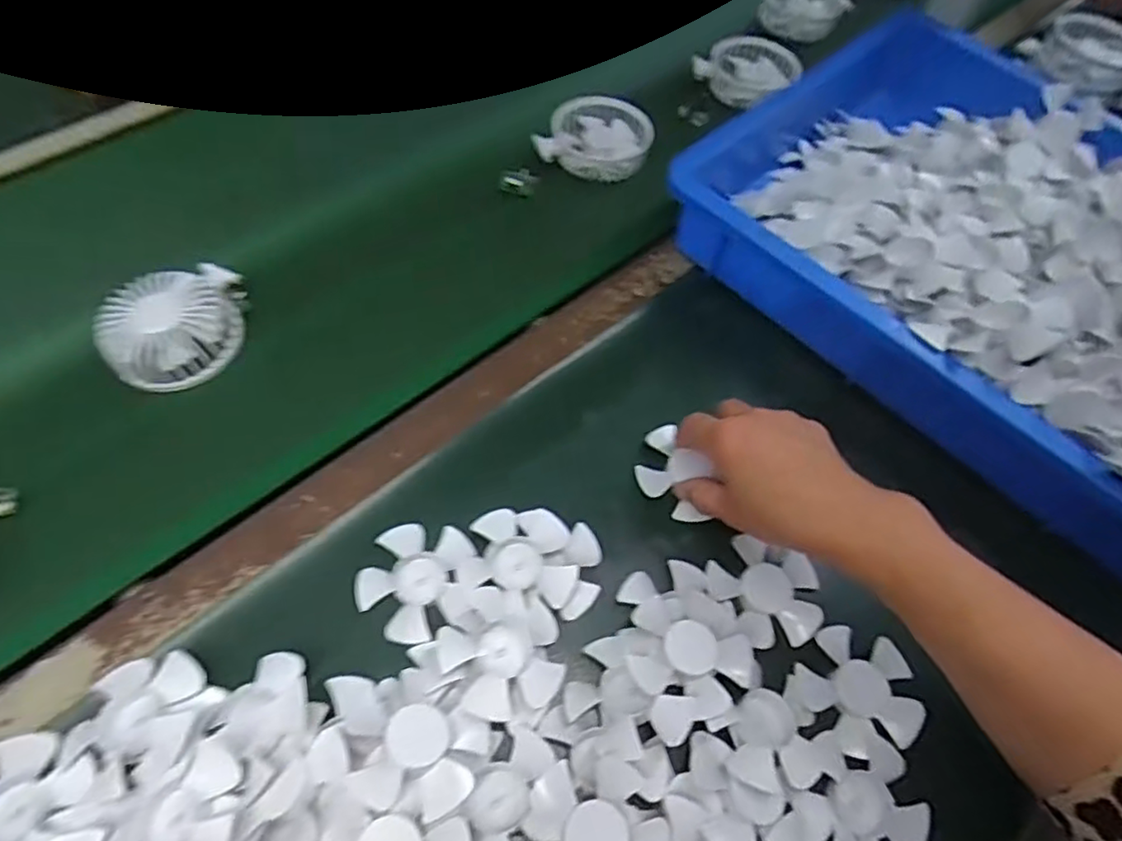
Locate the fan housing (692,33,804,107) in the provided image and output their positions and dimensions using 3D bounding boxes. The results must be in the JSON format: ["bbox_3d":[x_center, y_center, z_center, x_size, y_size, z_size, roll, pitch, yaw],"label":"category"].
[{"bbox_3d":[0.199,-0.371,0.681,0.110,0.027,0.078,-32,65,-28],"label":"fan housing"}]

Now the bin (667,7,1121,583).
[{"bbox_3d":[0.415,-0.093,0.504,0.588,0.103,0.369,42,64,19],"label":"bin"}]

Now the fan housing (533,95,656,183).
[{"bbox_3d":[0.031,-0.270,0.618,0.104,0.038,0.096,2,59,-3],"label":"fan housing"}]

